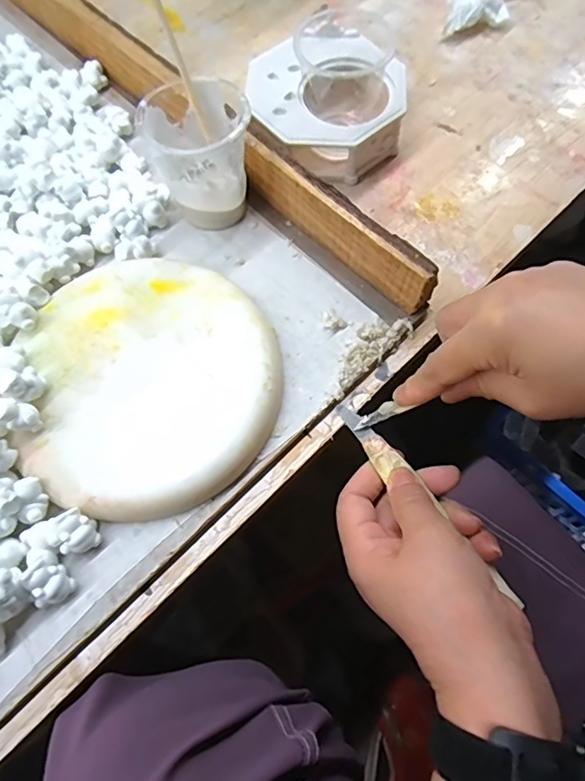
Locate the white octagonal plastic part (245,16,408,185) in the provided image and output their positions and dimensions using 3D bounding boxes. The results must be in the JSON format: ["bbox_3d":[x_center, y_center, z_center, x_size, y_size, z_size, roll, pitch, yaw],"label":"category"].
[{"bbox_3d":[0.025,-0.217,0.390,0.114,0.048,0.116,-38,73,-13],"label":"white octagonal plastic part"}]

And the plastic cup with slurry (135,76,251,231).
[{"bbox_3d":[-0.060,-0.153,0.338,0.066,0.070,0.064,-21,69,-7],"label":"plastic cup with slurry"}]

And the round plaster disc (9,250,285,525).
[{"bbox_3d":[-0.082,-0.008,0.308,0.146,0.022,0.158,0,68,1],"label":"round plaster disc"}]

